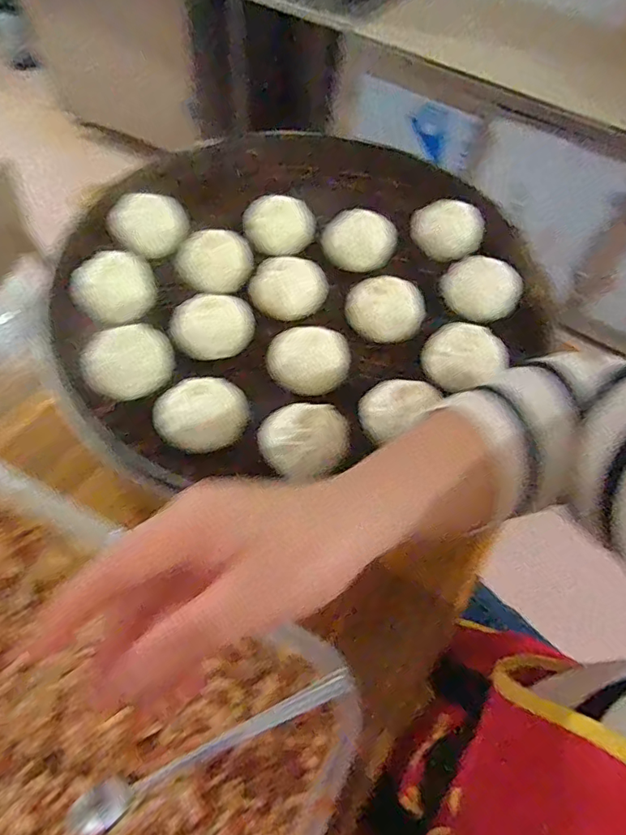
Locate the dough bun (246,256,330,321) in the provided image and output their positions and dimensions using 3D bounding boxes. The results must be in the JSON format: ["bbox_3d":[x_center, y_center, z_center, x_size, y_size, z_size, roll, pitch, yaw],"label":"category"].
[{"bbox_3d":[-0.025,-0.132,0.500,0.078,0.034,0.060,11,58,3],"label":"dough bun"}]

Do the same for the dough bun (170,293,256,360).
[{"bbox_3d":[-0.095,-0.088,0.472,0.076,0.029,0.060,0,58,-4],"label":"dough bun"}]

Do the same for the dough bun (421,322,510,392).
[{"bbox_3d":[0.135,-0.057,0.452,0.063,0.034,0.070,-36,67,-23],"label":"dough bun"}]

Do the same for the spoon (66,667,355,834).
[{"bbox_3d":[-0.056,0.192,0.291,0.176,0.013,0.021,-26,63,-4],"label":"spoon"}]

